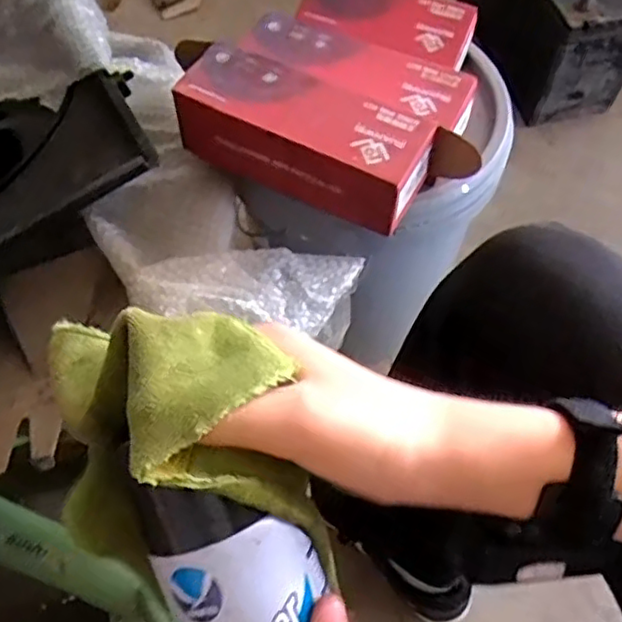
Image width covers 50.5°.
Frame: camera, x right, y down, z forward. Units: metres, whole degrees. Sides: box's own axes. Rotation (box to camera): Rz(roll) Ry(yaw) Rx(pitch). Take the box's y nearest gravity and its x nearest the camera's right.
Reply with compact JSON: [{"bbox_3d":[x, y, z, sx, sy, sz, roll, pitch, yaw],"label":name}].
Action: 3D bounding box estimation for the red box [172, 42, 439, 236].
[{"bbox_3d":[-0.006,-0.161,0.608,0.226,0.074,0.084,26,62,13],"label":"red box"}]

